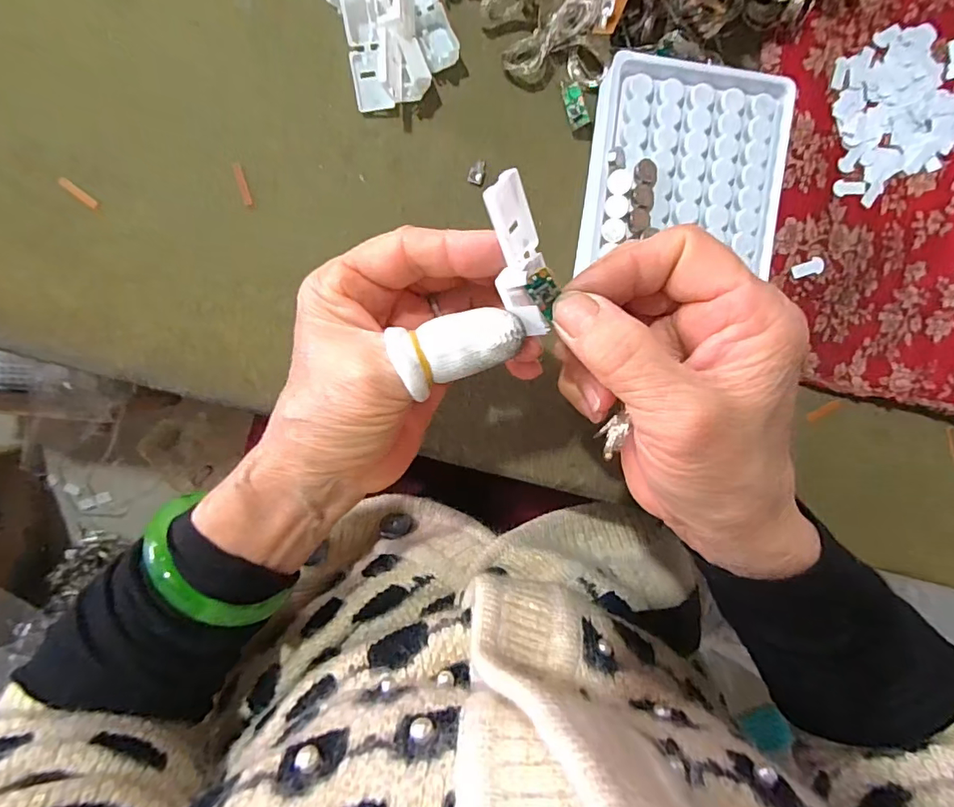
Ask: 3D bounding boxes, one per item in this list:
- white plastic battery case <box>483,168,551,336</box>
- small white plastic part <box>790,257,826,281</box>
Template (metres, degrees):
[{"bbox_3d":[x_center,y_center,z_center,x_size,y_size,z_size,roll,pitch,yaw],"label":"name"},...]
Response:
[{"bbox_3d":[0.015,-0.049,0.173,0.018,0.017,0.054,-15,118,-3],"label":"white plastic battery case"},{"bbox_3d":[0.187,-0.076,0.285,0.018,0.004,0.009,-24,96,-2],"label":"small white plastic part"}]

